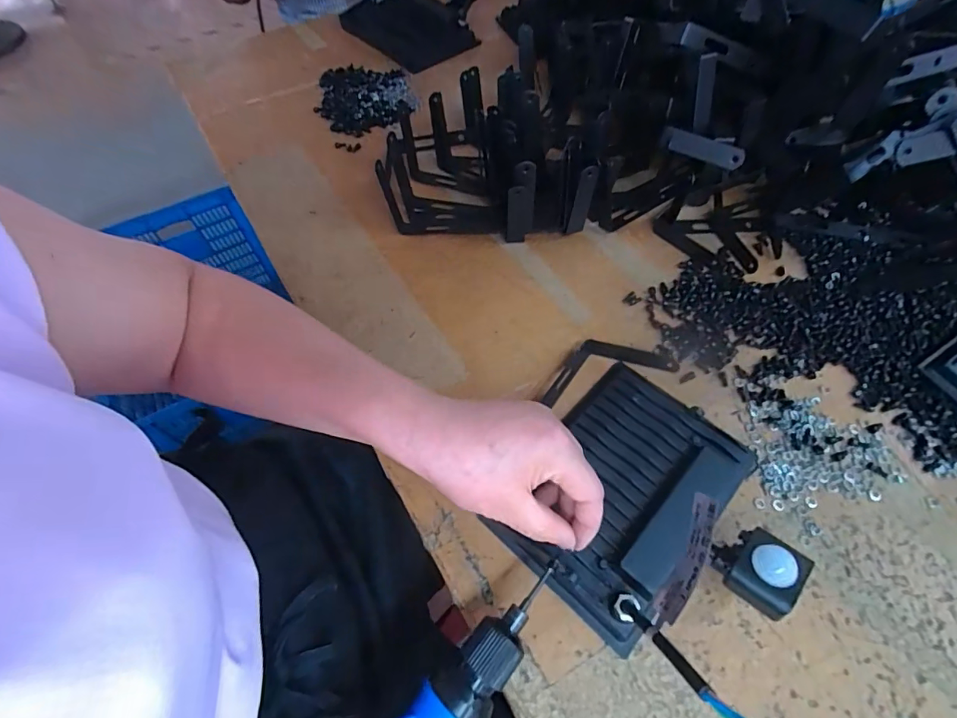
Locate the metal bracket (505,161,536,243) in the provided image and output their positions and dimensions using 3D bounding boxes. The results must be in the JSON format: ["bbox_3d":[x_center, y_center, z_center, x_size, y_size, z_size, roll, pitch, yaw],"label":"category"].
[{"bbox_3d":[0.042,-0.149,0.458,0.026,0.095,0.018,3,59,4],"label":"metal bracket"}]

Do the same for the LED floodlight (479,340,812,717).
[{"bbox_3d":[0.122,0.090,0.331,0.198,0.057,0.195,30,65,19],"label":"LED floodlight"}]

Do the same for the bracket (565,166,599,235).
[{"bbox_3d":[0.103,-0.154,0.461,0.021,0.085,0.006,-19,60,-9],"label":"bracket"}]

